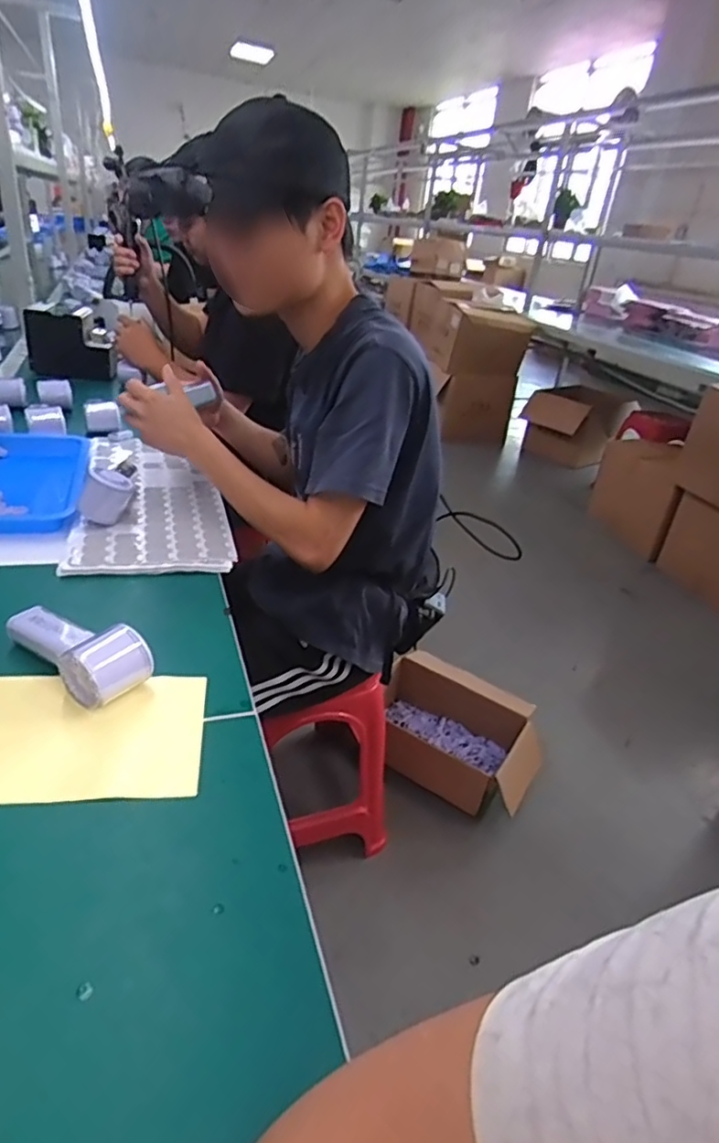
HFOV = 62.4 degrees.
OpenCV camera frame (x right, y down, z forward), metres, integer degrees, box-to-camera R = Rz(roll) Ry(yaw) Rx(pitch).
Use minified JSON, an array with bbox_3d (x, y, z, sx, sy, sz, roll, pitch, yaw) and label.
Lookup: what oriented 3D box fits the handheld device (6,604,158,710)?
[{"bbox_3d":[-0.265,0.073,0.551,0.158,0.060,0.058,22,32,24],"label":"handheld device"}]

